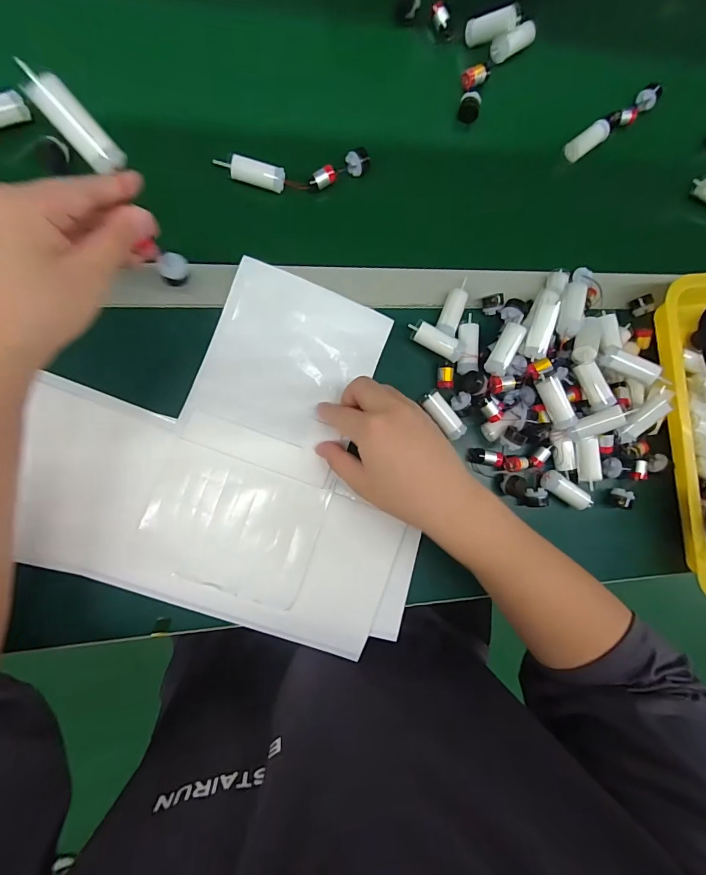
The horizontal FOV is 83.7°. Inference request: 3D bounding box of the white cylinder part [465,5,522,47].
[{"bbox_3d":[0.143,-0.426,0.410,0.054,0.018,0.017,14,84,32],"label":"white cylinder part"}]

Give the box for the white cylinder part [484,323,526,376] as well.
[{"bbox_3d":[0.142,-0.083,0.367,0.018,0.018,0.051,29,83,-6],"label":"white cylinder part"}]

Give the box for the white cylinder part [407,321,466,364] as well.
[{"bbox_3d":[0.080,-0.093,0.380,0.055,0.020,0.019,31,83,-6],"label":"white cylinder part"}]

